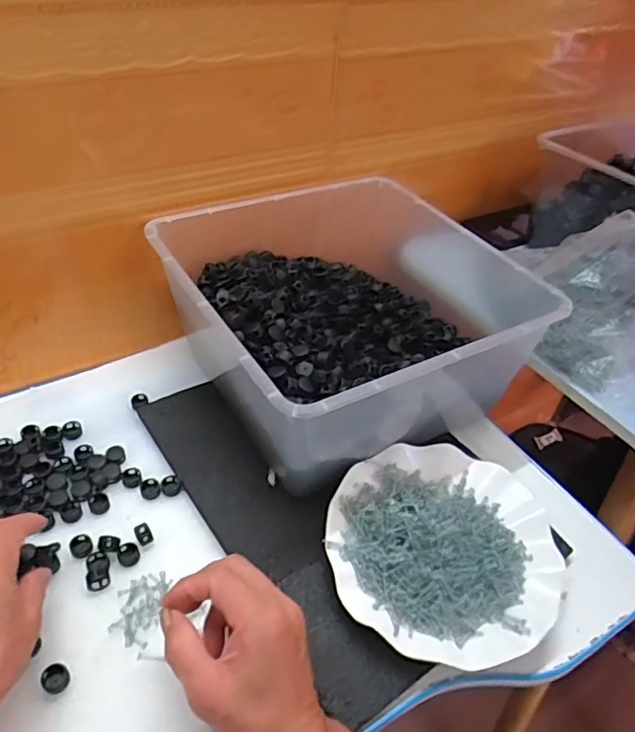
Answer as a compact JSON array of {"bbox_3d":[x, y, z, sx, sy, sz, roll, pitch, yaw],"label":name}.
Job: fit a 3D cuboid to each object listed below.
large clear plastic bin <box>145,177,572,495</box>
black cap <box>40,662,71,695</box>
[{"bbox_3d":[0.032,-0.061,0.597,0.331,0.139,0.326,-21,48,-26],"label":"large clear plastic bin"},{"bbox_3d":[-0.178,0.211,0.391,0.017,0.010,0.016,3,42,-3],"label":"black cap"}]

